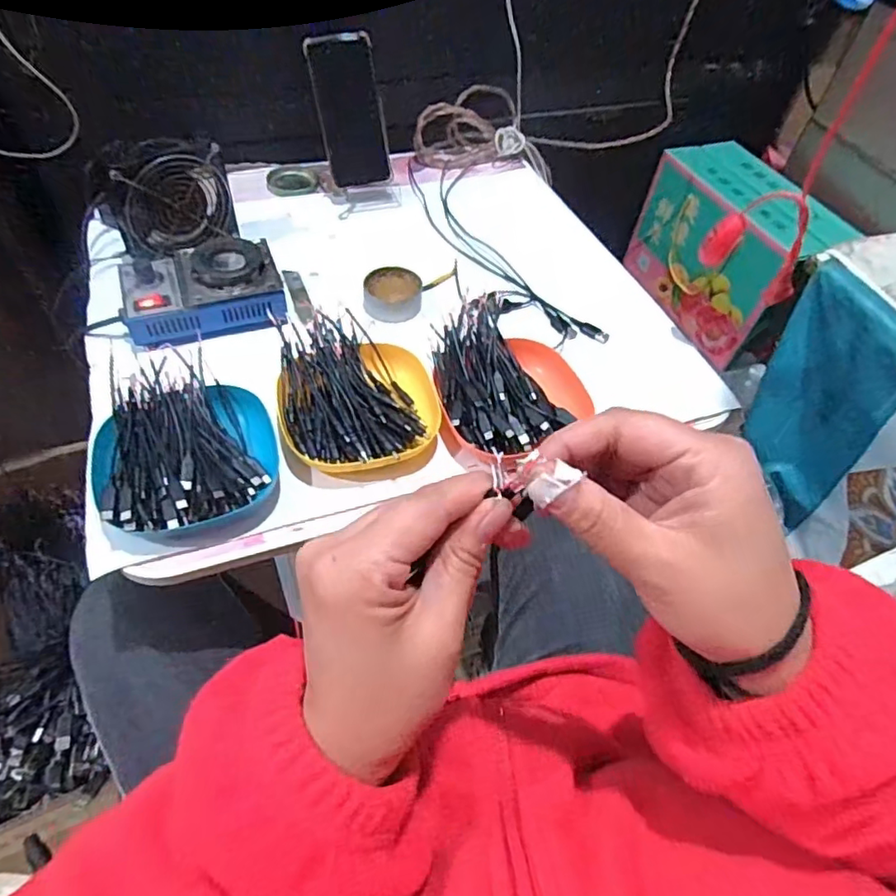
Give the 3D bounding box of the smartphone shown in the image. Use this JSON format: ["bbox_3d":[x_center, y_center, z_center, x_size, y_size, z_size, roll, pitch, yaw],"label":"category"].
[{"bbox_3d":[-0.120,-0.416,0.732,0.079,0.163,0.009,-17,31,-13],"label":"smartphone"}]

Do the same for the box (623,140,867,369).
[{"bbox_3d":[0.496,-0.350,1.055,0.150,0.238,0.324,-15,56,-16],"label":"box"}]

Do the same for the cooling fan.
[{"bbox_3d":[-0.299,-0.270,0.631,0.128,0.113,0.045,-28,61,-24],"label":"cooling fan"}]

